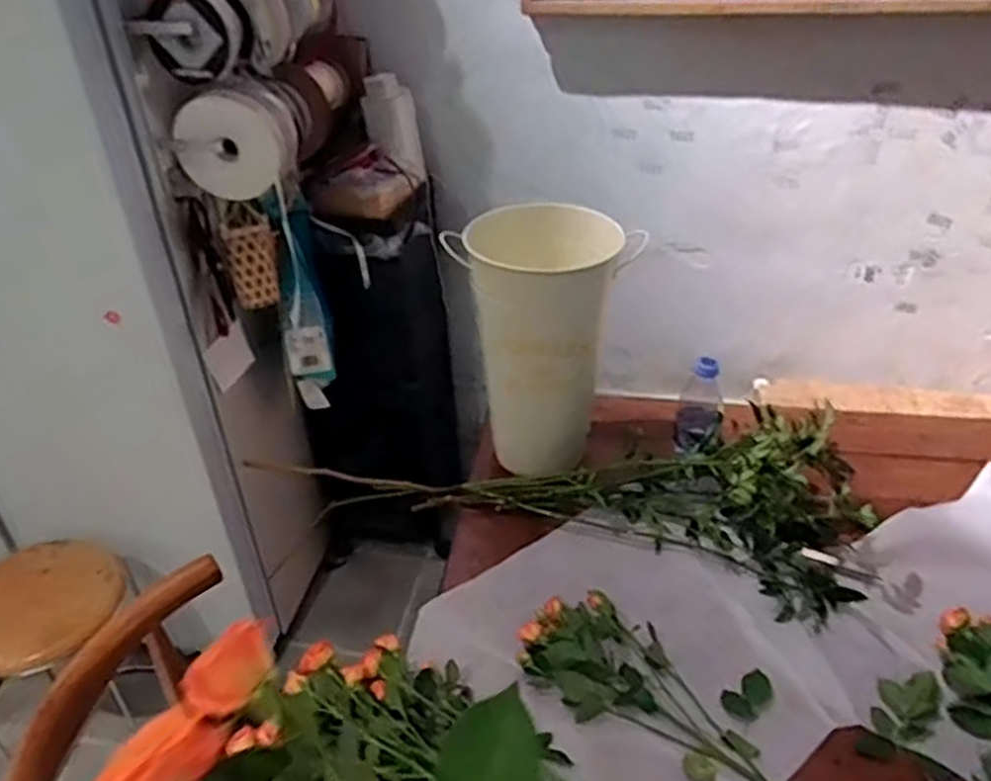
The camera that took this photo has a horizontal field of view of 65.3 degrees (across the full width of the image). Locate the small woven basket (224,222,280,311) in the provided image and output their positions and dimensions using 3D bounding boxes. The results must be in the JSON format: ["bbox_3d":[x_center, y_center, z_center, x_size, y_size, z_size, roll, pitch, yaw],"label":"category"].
[{"bbox_3d":[-0.431,-0.222,1.380,0.085,0.139,0.065,-12,36,-14],"label":"small woven basket"}]

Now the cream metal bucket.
[{"bbox_3d":[0.064,-0.068,1.084,0.236,0.344,0.207,8,36,14],"label":"cream metal bucket"}]

